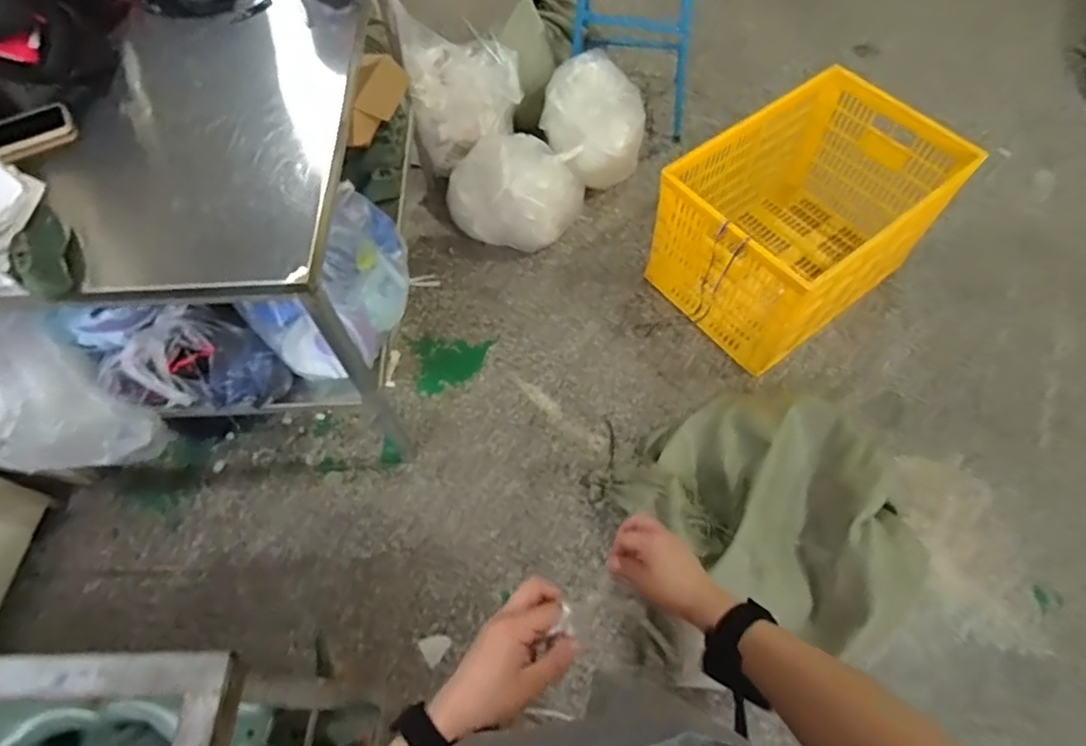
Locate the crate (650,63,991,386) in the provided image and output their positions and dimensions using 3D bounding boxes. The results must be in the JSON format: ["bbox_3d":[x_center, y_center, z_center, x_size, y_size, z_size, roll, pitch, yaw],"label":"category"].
[{"bbox_3d":[0.702,-0.423,1.648,0.719,0.397,0.485,-34,65,-16],"label":"crate"}]

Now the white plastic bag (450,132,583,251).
[{"bbox_3d":[-0.081,-0.558,1.793,0.330,0.251,0.371,28,65,16],"label":"white plastic bag"}]

